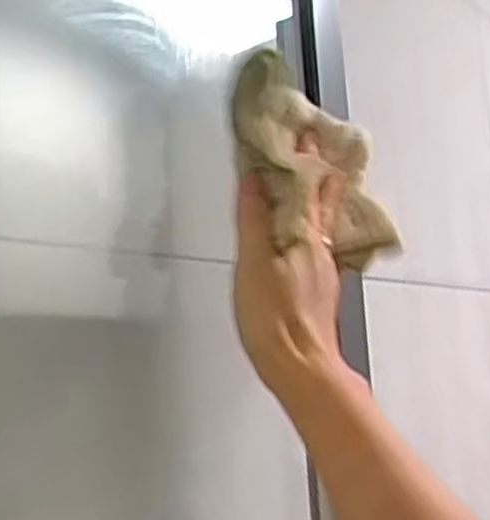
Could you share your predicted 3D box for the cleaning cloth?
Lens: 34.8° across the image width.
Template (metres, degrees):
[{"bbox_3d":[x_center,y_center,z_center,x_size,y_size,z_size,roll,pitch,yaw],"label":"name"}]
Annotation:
[{"bbox_3d":[0.043,-0.055,0.455,0.037,0.105,0.122,-11,-12,41],"label":"cleaning cloth"}]

